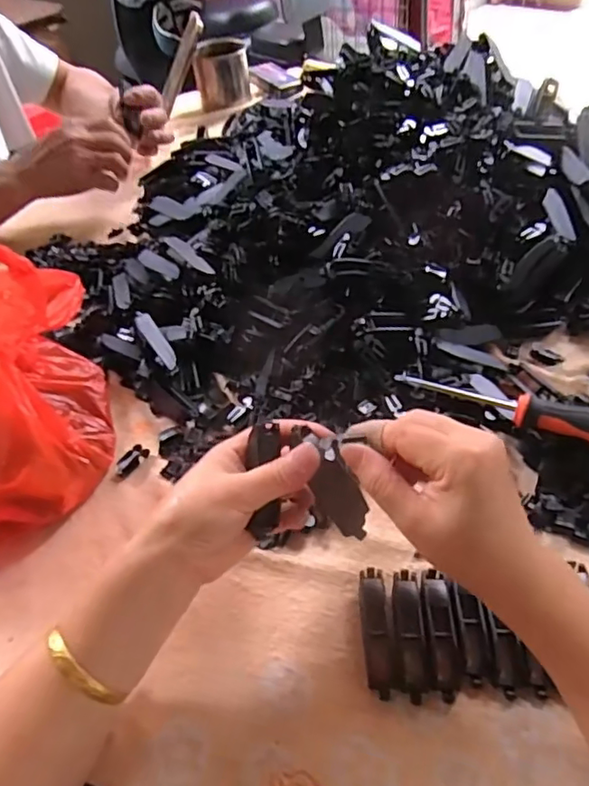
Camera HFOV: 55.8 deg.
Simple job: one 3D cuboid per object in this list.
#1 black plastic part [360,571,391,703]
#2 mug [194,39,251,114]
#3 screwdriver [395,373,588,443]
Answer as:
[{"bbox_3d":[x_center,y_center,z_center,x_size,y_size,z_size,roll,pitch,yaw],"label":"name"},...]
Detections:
[{"bbox_3d":[0.051,0.150,0.353,0.016,0.009,0.075,-2,48,5],"label":"black plastic part"},{"bbox_3d":[-0.121,-0.548,0.954,0.088,0.087,0.074,-9,48,-1],"label":"mug"},{"bbox_3d":[0.181,0.012,0.434,0.203,0.032,0.032,19,53,22],"label":"screwdriver"}]

